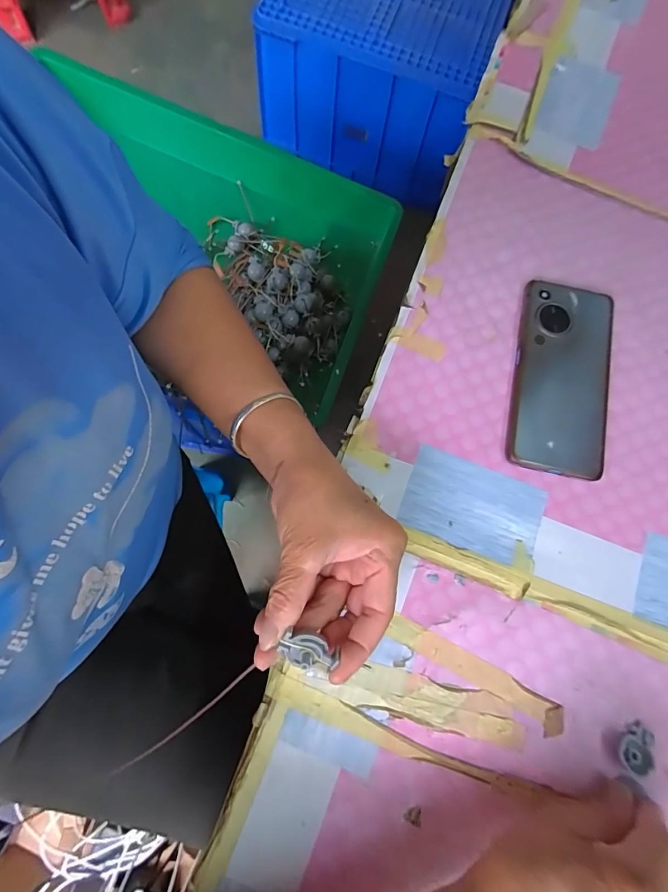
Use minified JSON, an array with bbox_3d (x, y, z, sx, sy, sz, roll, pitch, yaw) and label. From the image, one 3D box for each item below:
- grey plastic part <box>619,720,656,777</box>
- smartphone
[{"bbox_3d":[0.210,0.208,0.289,0.022,0.011,0.029,32,78,6],"label":"grey plastic part"},{"bbox_3d":[0.194,-0.058,0.352,0.081,0.013,0.165,11,76,1],"label":"smartphone"}]

